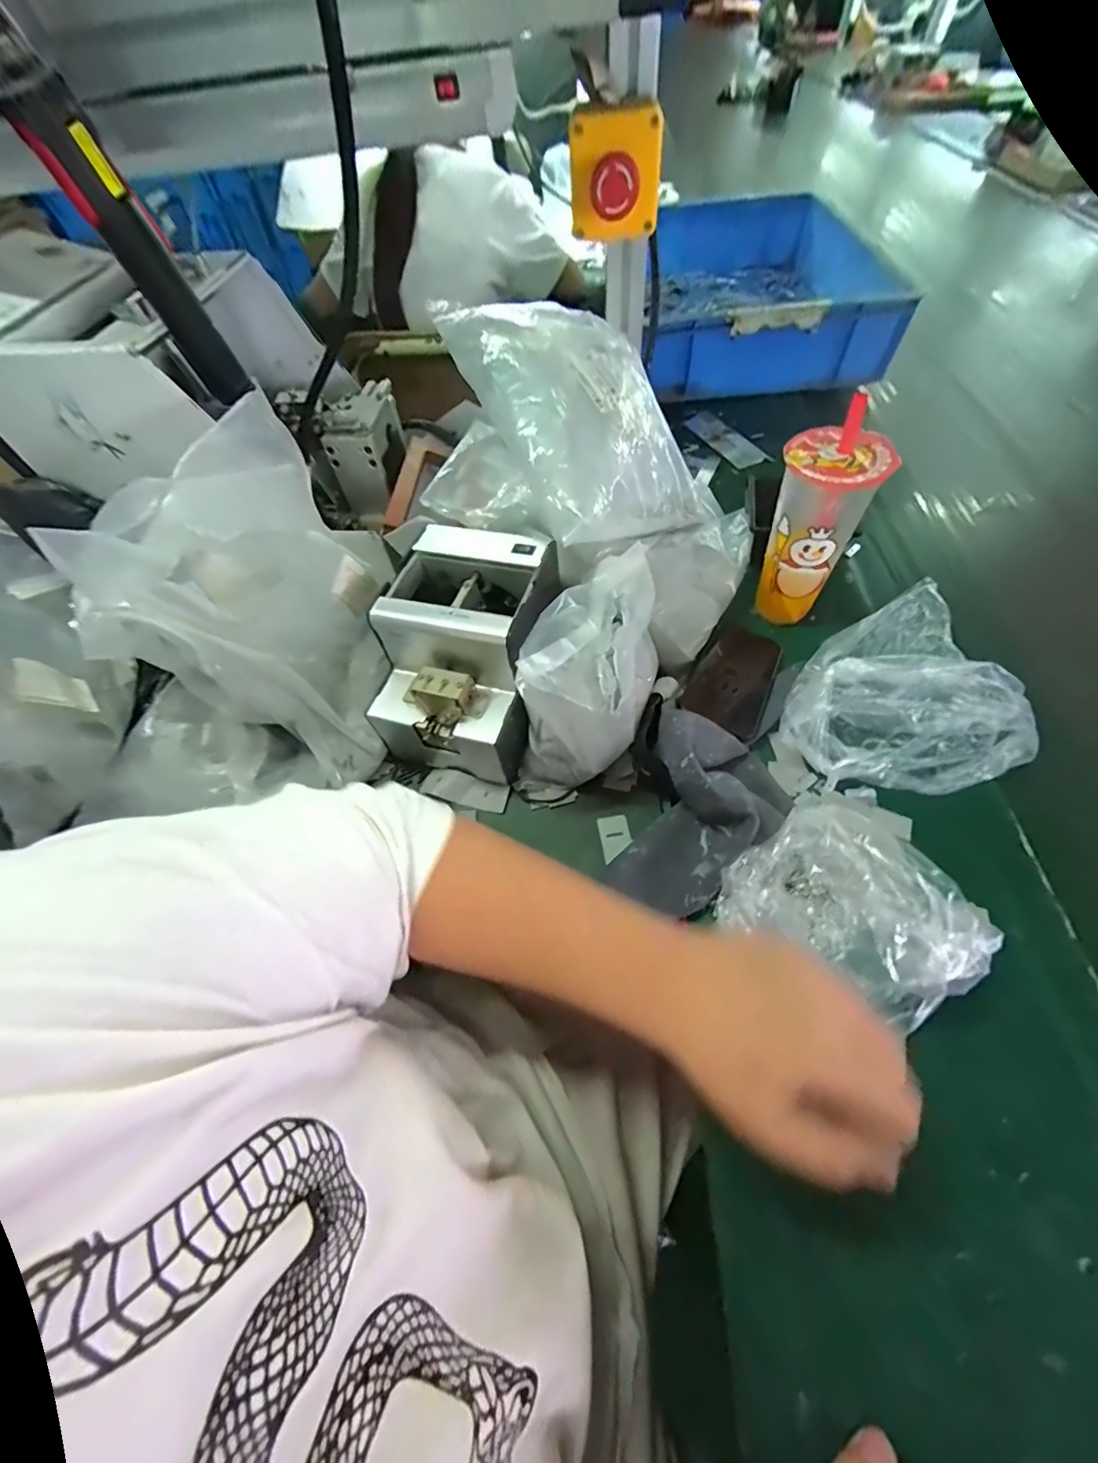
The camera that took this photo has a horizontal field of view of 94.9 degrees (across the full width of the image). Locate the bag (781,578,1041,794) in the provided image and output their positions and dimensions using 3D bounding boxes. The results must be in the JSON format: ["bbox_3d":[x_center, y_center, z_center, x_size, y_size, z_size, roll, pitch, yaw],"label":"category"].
[{"bbox_3d":[0.318,-0.029,0.450,0.220,0.076,0.178,-29,61,-14],"label":"bag"}]

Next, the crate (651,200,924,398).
[{"bbox_3d":[0.385,-0.822,0.932,0.357,0.139,0.628,5,58,7],"label":"crate"}]

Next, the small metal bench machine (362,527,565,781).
[{"bbox_3d":[-0.064,-0.068,0.469,0.147,0.162,0.183,10,58,10],"label":"small metal bench machine"}]

